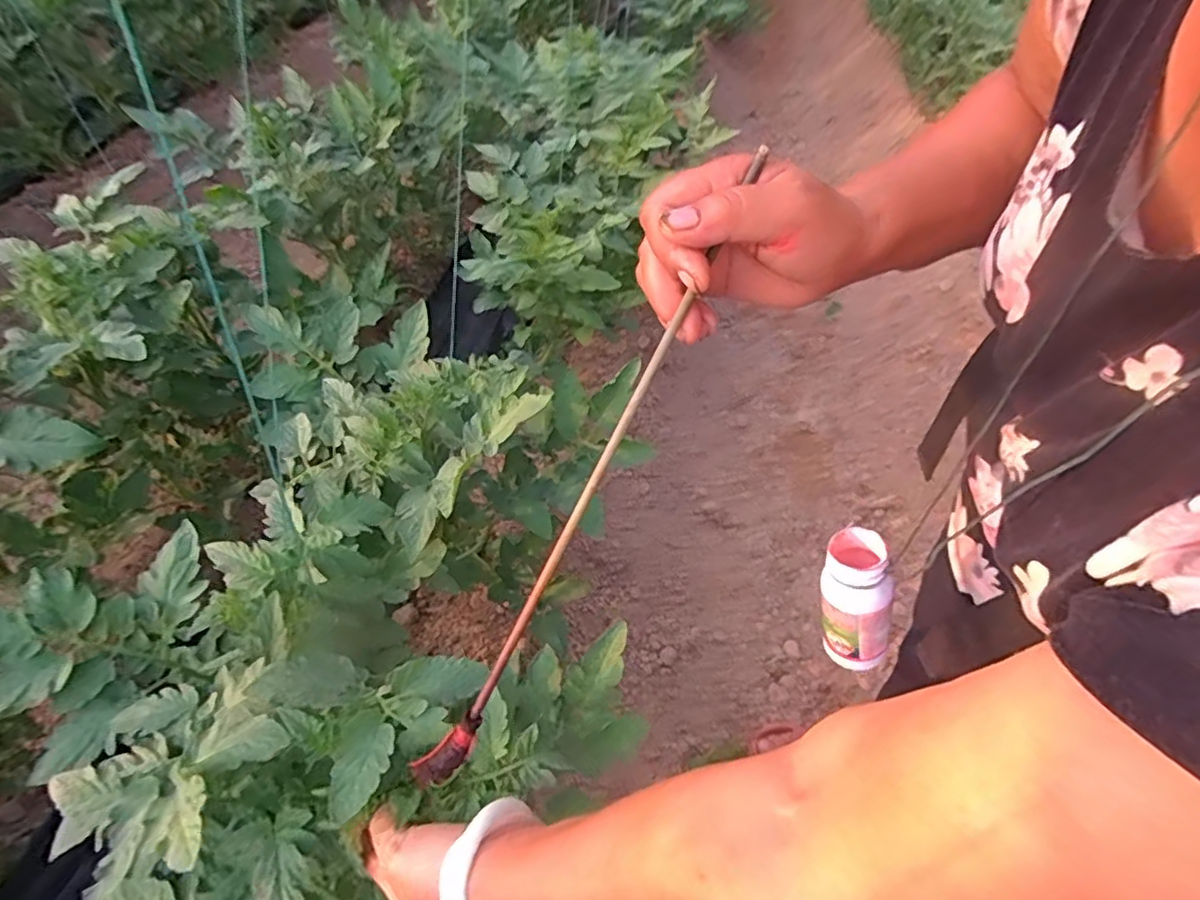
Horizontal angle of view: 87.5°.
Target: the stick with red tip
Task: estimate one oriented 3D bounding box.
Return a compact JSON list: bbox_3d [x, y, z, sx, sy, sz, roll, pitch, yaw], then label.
[{"bbox_3d":[-0.006,0.016,0.318,0.017,0.012,0.362,30,96,22],"label":"stick with red tip"}]

